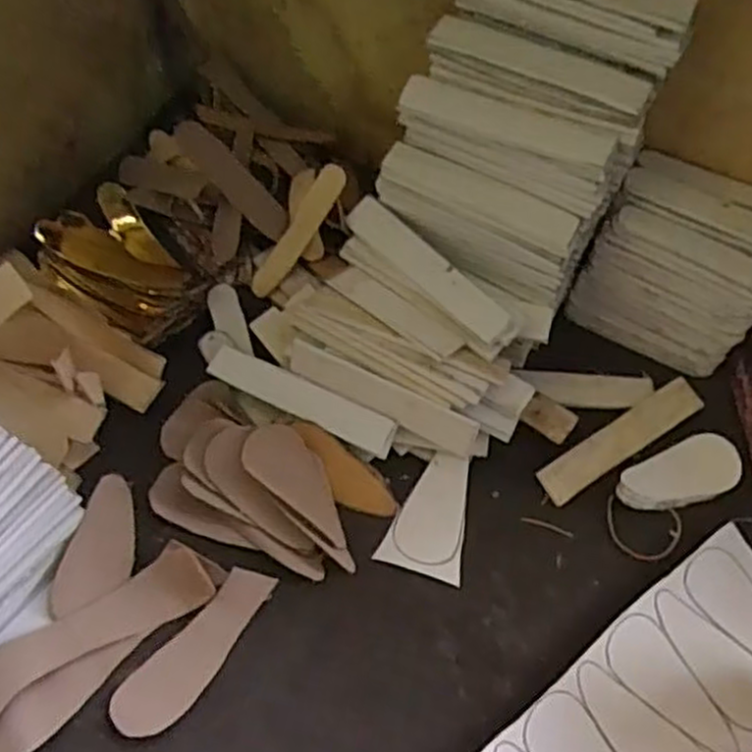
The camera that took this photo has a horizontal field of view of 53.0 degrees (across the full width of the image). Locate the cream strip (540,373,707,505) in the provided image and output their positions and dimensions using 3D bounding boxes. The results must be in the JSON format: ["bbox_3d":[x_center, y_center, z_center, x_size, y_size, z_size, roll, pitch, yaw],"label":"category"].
[{"bbox_3d":[0.135,0.034,0.414,0.108,0.005,0.022,-29,64,-19],"label":"cream strip"}]

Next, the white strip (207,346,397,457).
[{"bbox_3d":[-0.041,0.011,0.401,0.104,0.007,0.021,24,87,15],"label":"white strip"}]

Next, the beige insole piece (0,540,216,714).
[{"bbox_3d":[-0.130,0.115,0.336,0.114,0.008,0.030,-29,64,-19],"label":"beige insole piece"}]

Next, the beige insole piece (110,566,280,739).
[{"bbox_3d":[-0.080,0.122,0.339,0.028,0.005,0.085,35,63,18],"label":"beige insole piece"}]

